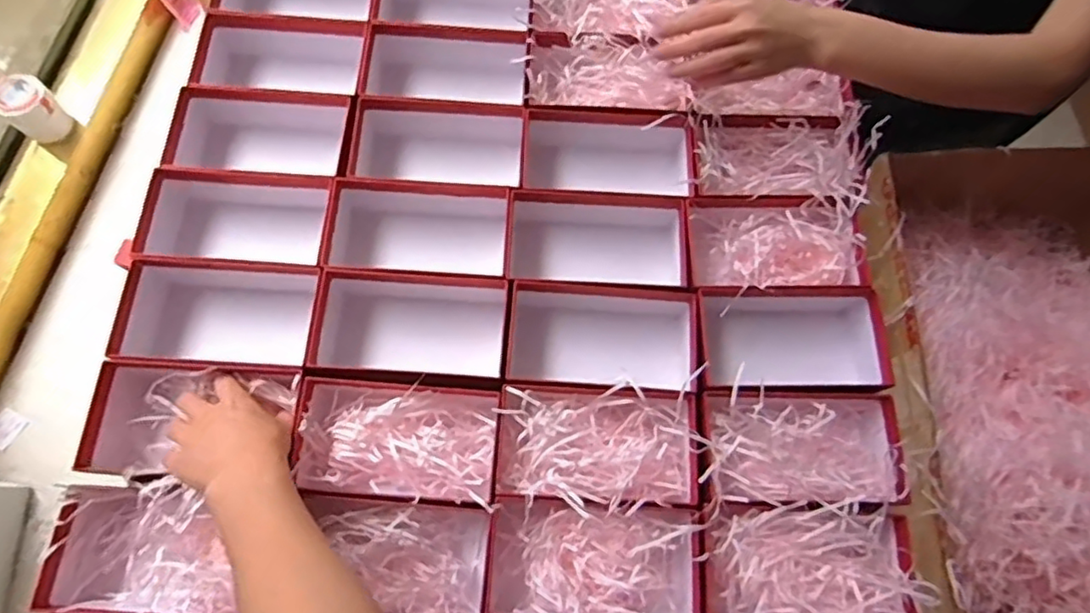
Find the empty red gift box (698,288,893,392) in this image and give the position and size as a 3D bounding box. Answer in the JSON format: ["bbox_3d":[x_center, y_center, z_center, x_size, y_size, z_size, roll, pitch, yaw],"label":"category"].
[{"bbox_3d":[0.214,0.036,0.561,0.168,0.071,0.096,1,71,-2],"label":"empty red gift box"}]

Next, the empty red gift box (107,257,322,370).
[{"bbox_3d":[-0.280,0.011,0.542,0.168,0.066,0.095,4,71,-1],"label":"empty red gift box"}]

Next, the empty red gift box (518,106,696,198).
[{"bbox_3d":[0.059,-0.135,0.621,0.163,0.095,0.094,2,71,-2],"label":"empty red gift box"}]

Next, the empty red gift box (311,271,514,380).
[{"bbox_3d":[-0.120,0.023,0.556,0.172,0.073,0.092,4,71,-1],"label":"empty red gift box"}]

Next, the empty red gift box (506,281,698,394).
[{"bbox_3d":[0.049,0.029,0.550,0.160,0.063,0.094,6,71,0],"label":"empty red gift box"}]

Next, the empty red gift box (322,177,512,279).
[{"bbox_3d":[-0.115,-0.065,0.588,0.164,0.084,0.100,3,71,-1],"label":"empty red gift box"}]

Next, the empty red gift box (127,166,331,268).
[{"bbox_3d":[-0.272,-0.072,0.573,0.160,0.074,0.100,3,71,-1],"label":"empty red gift box"}]

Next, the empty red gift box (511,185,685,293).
[{"bbox_3d":[0.048,-0.054,0.594,0.160,0.093,0.096,5,71,-1],"label":"empty red gift box"}]

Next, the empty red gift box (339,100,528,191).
[{"bbox_3d":[-0.107,-0.154,0.614,0.163,0.078,0.096,2,71,-2],"label":"empty red gift box"}]

